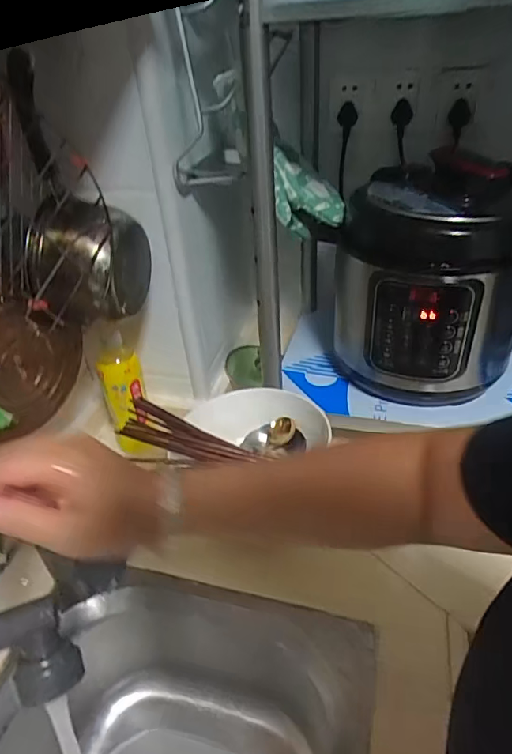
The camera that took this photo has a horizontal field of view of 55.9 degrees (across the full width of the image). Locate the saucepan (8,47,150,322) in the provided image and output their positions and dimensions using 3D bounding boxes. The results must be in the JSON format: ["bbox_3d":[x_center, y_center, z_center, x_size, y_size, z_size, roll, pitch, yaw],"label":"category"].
[{"bbox_3d":[-0.203,-0.202,0.541,0.121,0.249,0.114,-8,35,-5],"label":"saucepan"}]

